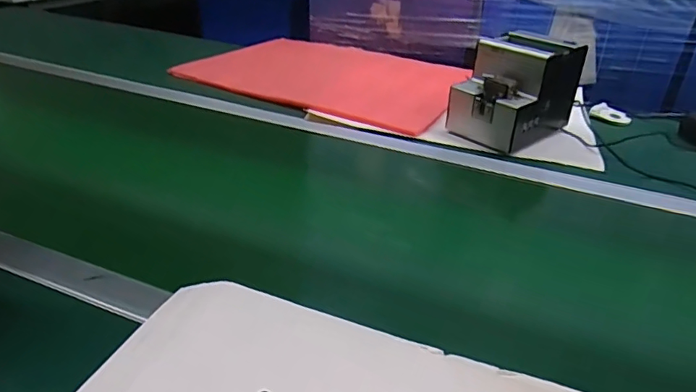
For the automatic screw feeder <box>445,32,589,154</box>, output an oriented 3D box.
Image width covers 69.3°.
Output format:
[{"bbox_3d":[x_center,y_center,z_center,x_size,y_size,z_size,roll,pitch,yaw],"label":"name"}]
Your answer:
[{"bbox_3d":[0.276,-0.174,0.826,0.189,0.144,0.123,-21,38,-34],"label":"automatic screw feeder"}]

